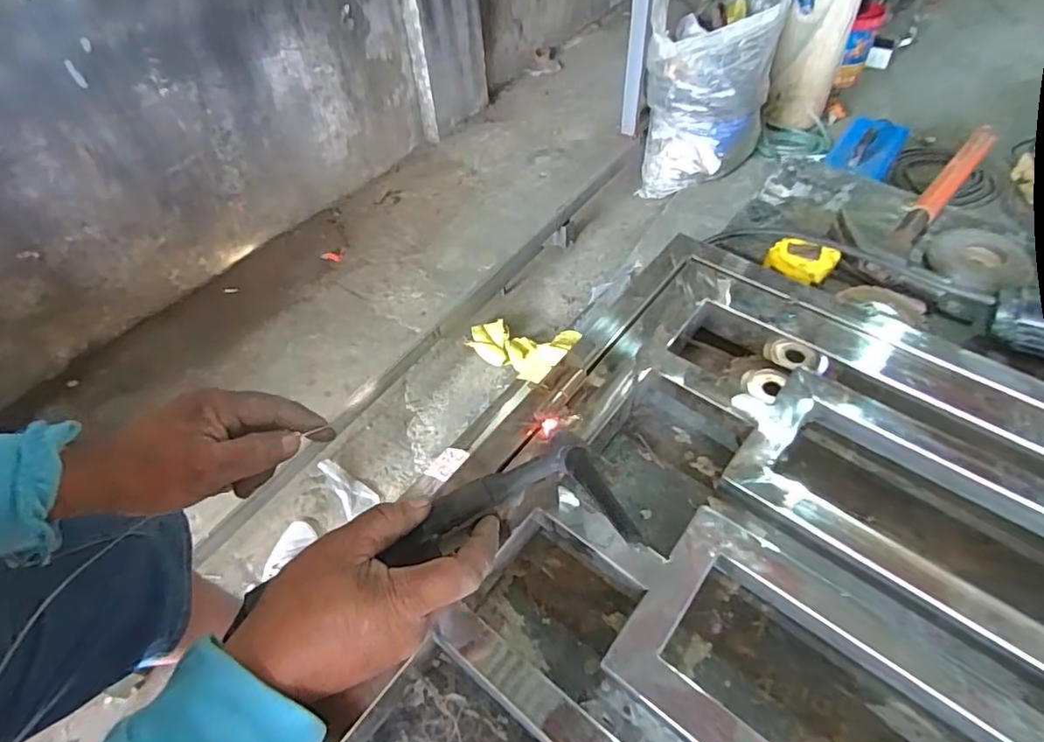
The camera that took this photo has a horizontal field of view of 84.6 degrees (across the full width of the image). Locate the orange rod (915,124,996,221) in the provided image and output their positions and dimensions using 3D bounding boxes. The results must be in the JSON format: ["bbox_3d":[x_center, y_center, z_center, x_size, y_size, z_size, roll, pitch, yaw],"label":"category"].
[{"bbox_3d":[0.492,-0.225,0.652,0.023,0.019,0.158,37,74,30],"label":"orange rod"}]

